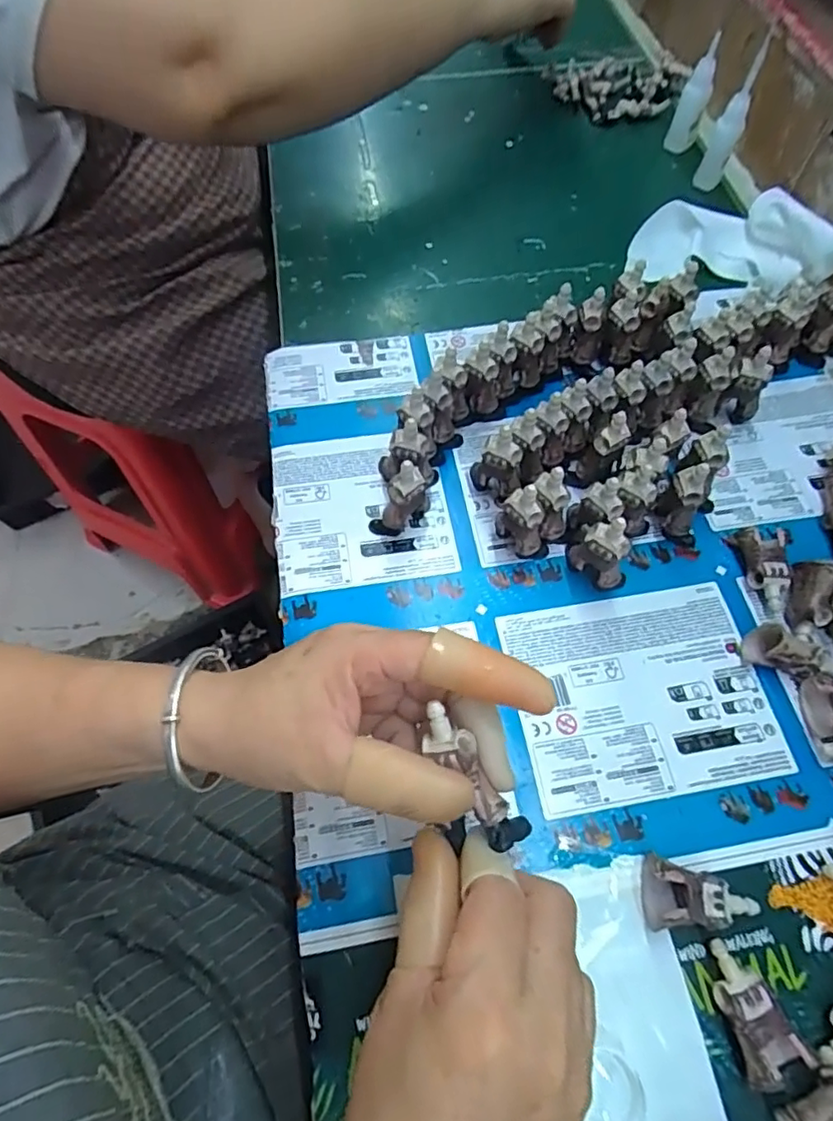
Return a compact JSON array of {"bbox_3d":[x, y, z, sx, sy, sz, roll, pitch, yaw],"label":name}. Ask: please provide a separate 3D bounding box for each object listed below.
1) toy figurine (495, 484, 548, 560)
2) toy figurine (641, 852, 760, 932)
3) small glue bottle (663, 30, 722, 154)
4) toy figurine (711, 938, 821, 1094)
[{"bbox_3d":[0.062,-0.021,0.335,0.030,0.059,0.018,39,70,18],"label":"toy figurine"},{"bbox_3d":[0.129,0.152,0.272,0.049,0.017,0.029,-3,64,-1],"label":"toy figurine"},{"bbox_3d":[0.245,-0.408,0.524,0.025,0.087,0.018,17,65,8],"label":"small glue bottle"},{"bbox_3d":[0.143,0.191,0.252,0.027,0.018,0.047,-14,64,-6],"label":"toy figurine"}]

